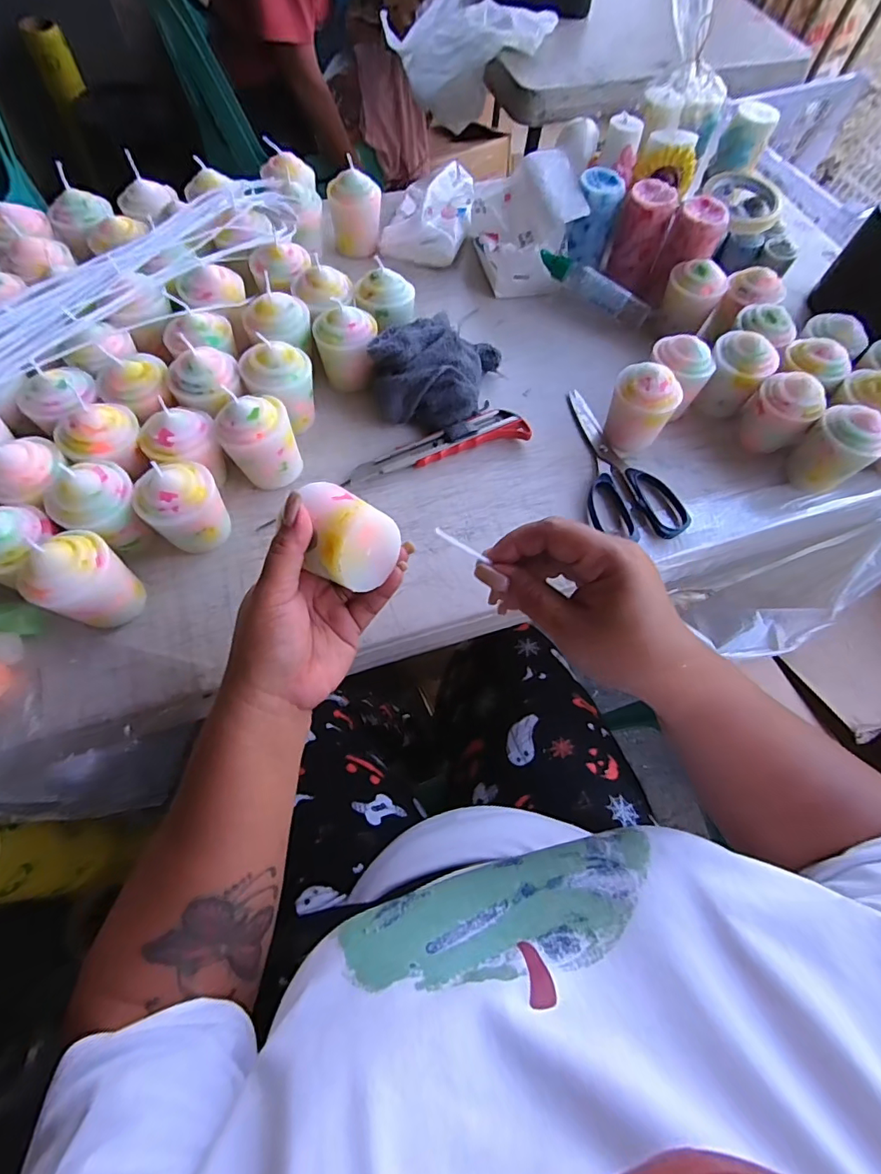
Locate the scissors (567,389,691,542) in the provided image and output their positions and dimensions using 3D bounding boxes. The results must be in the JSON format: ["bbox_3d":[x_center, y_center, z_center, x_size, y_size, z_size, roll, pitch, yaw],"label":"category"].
[{"bbox_3d":[0.175,-0.120,0.474,0.086,0.011,0.171,1,65,-3],"label":"scissors"}]

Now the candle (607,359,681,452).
[{"bbox_3d":[0.179,-0.161,0.459,0.056,0.068,0.050,35,68,12],"label":"candle"}]

